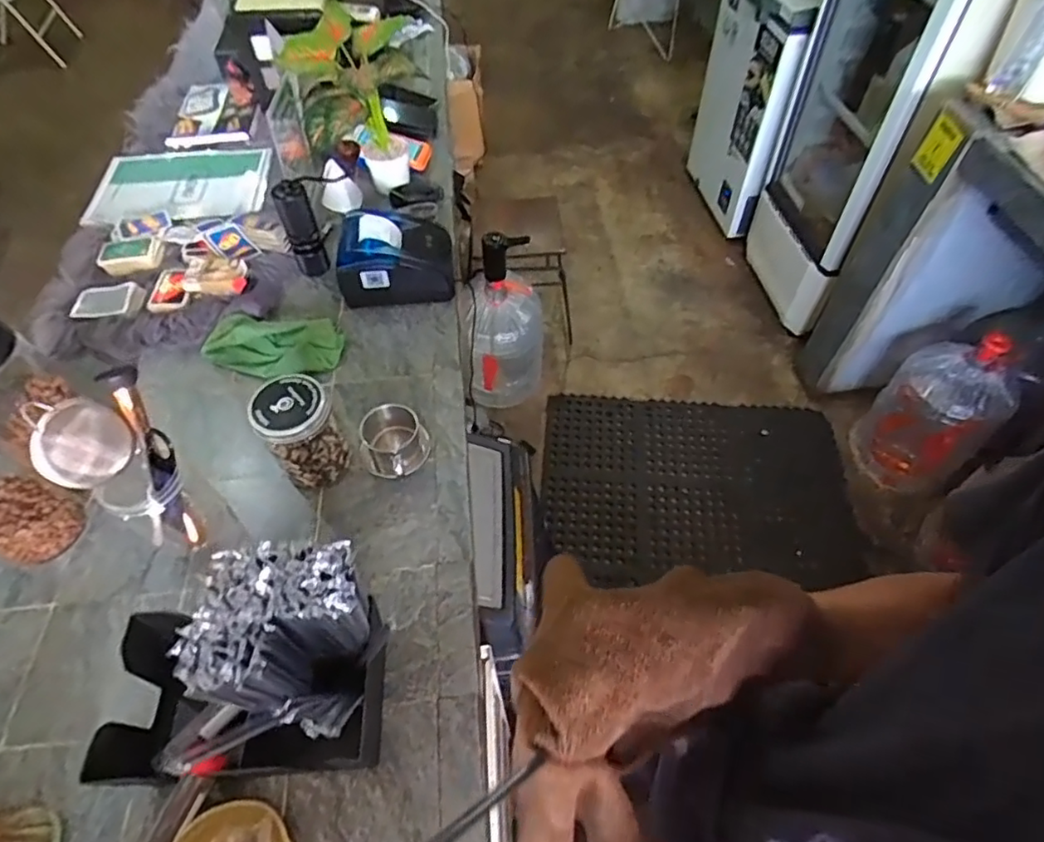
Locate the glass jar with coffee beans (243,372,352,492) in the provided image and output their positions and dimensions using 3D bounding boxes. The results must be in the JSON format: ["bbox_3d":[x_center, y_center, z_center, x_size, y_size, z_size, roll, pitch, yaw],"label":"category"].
[{"bbox_3d":[-0.270,0.017,0.728,0.084,0.129,0.079,0,55,0],"label":"glass jar with coffee beans"}]

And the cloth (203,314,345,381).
[{"bbox_3d":[-0.373,-0.118,0.881,0.196,0.035,0.091,-3,55,-2],"label":"cloth"}]

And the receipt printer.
[{"bbox_3d":[-0.204,-0.270,0.938,0.176,0.099,0.118,-8,55,-5],"label":"receipt printer"}]

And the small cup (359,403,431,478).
[{"bbox_3d":[-0.166,0.029,0.767,0.088,0.053,0.085,-15,56,-10],"label":"small cup"}]

